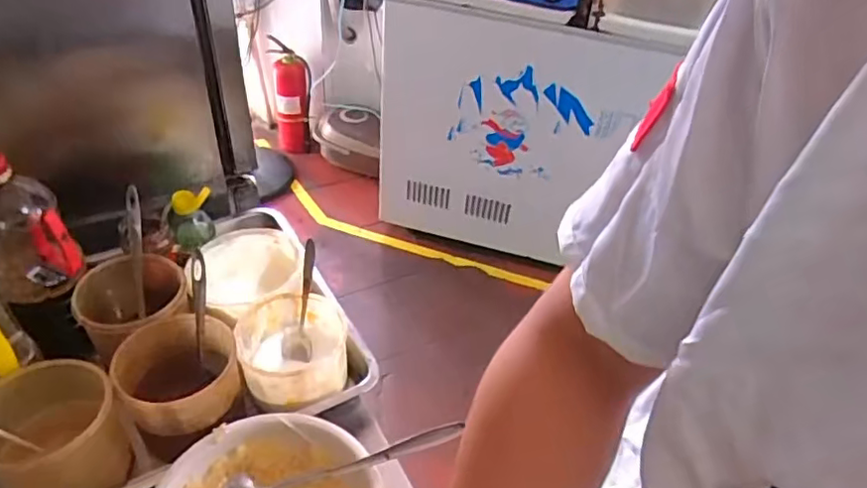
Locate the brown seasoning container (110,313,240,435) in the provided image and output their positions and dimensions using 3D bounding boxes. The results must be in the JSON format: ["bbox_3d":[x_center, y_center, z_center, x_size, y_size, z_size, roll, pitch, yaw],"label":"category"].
[{"bbox_3d":[-0.286,0.161,0.686,0.122,0.106,0.126,-18,47,-25],"label":"brown seasoning container"}]

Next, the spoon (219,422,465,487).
[{"bbox_3d":[-0.092,0.238,0.608,0.254,0.043,0.053,-6,43,-14],"label":"spoon"}]

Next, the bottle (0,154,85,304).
[{"bbox_3d":[-0.480,-0.024,0.687,0.094,0.164,0.085,-24,50,-30],"label":"bottle"}]

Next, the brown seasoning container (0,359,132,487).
[{"bbox_3d":[-0.395,0.207,0.629,0.123,0.114,0.130,-23,49,-29],"label":"brown seasoning container"}]

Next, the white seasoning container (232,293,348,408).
[{"bbox_3d":[-0.175,0.141,0.755,0.127,0.091,0.129,-11,44,-18],"label":"white seasoning container"}]

